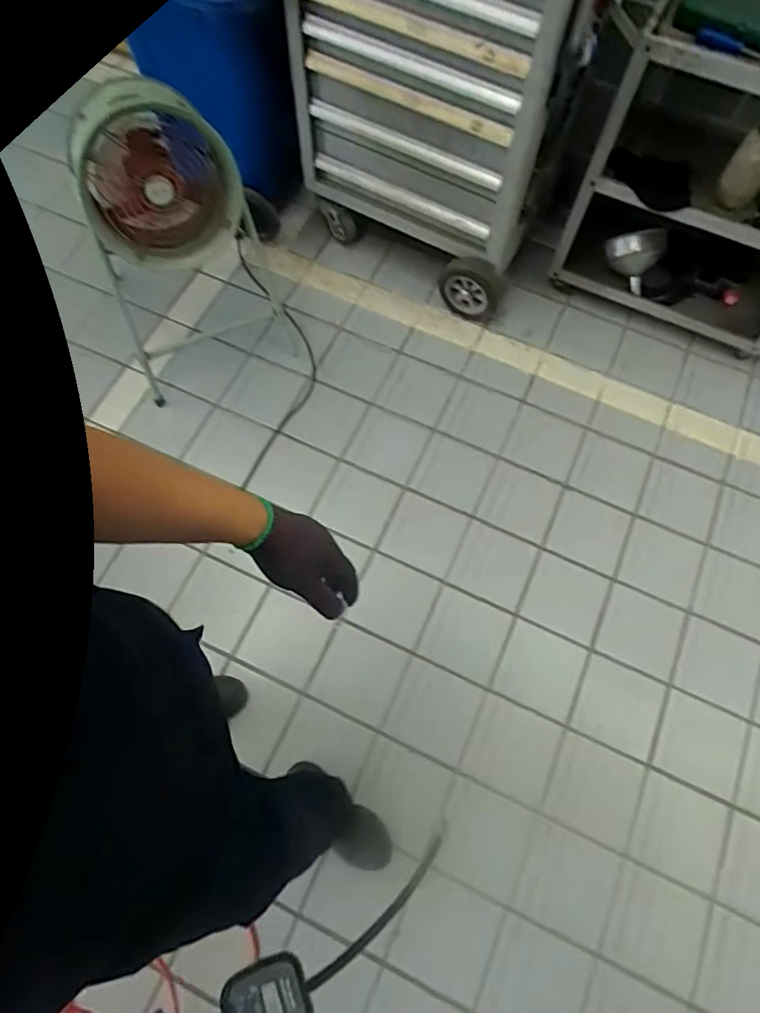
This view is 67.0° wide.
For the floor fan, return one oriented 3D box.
[{"bbox_3d":[-0.526,-0.708,1.547,0.468,0.595,0.445,-25,71,-11],"label":"floor fan"}]

